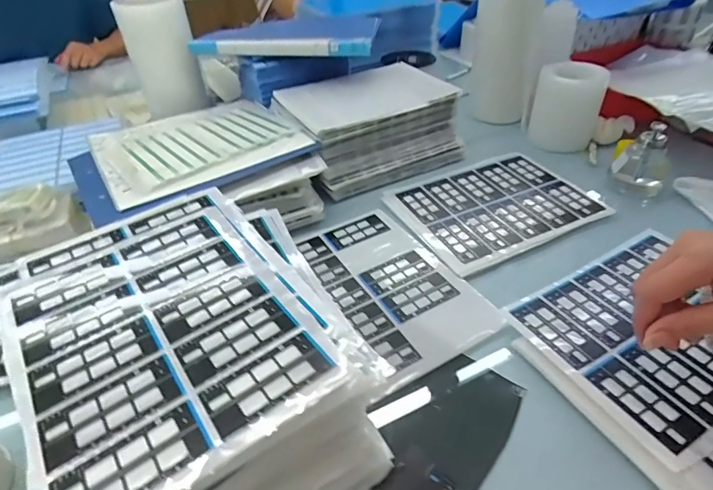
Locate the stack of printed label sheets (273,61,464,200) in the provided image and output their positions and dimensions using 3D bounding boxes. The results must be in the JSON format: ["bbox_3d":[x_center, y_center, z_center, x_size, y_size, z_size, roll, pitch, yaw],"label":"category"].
[{"bbox_3d":[0.025,-0.215,0.771,0.265,0.110,0.209,-22,43,-19],"label":"stack of printed label sheets"}]

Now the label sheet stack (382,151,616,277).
[{"bbox_3d":[0.204,-0.068,0.671,0.269,0.012,0.229,-21,43,-19],"label":"label sheet stack"}]

